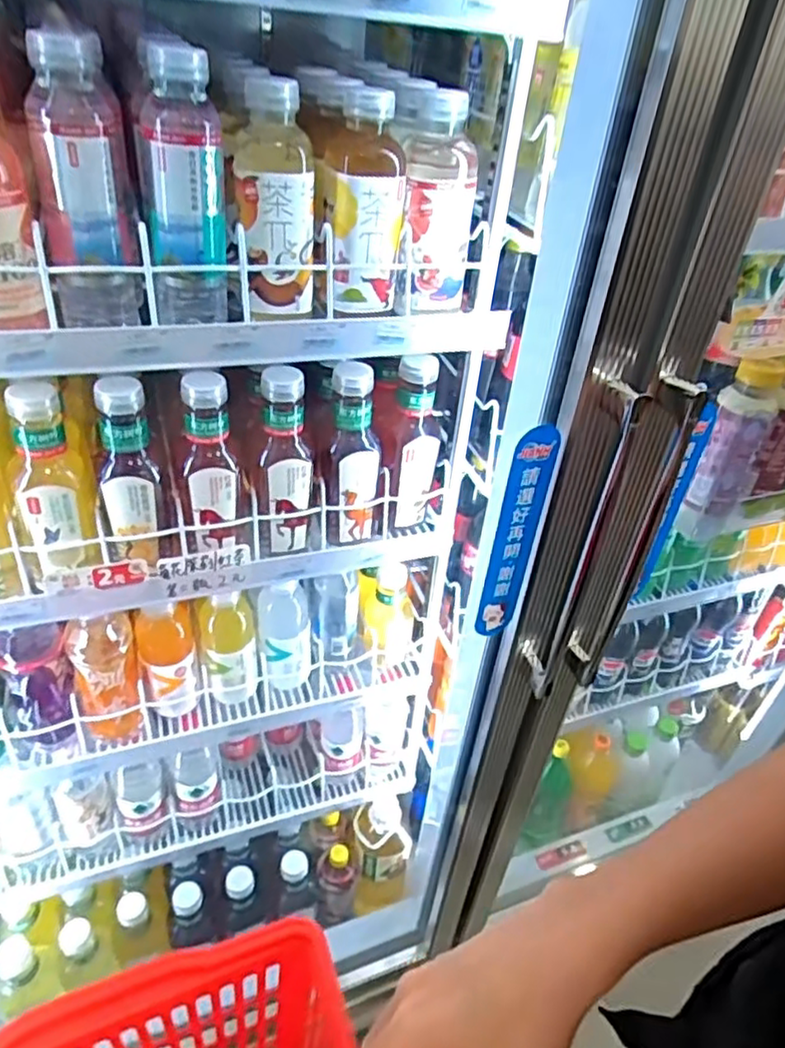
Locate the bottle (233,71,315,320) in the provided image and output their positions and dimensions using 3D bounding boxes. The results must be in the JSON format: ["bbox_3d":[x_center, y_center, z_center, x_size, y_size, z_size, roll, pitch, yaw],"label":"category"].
[{"bbox_3d":[-0.095,-0.269,0.556,0.068,0.175,0.084,-1,38,-9],"label":"bottle"}]

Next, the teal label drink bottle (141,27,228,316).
[{"bbox_3d":[-0.159,-0.256,0.505,0.057,0.180,0.062,-4,38,-13],"label":"teal label drink bottle"}]

